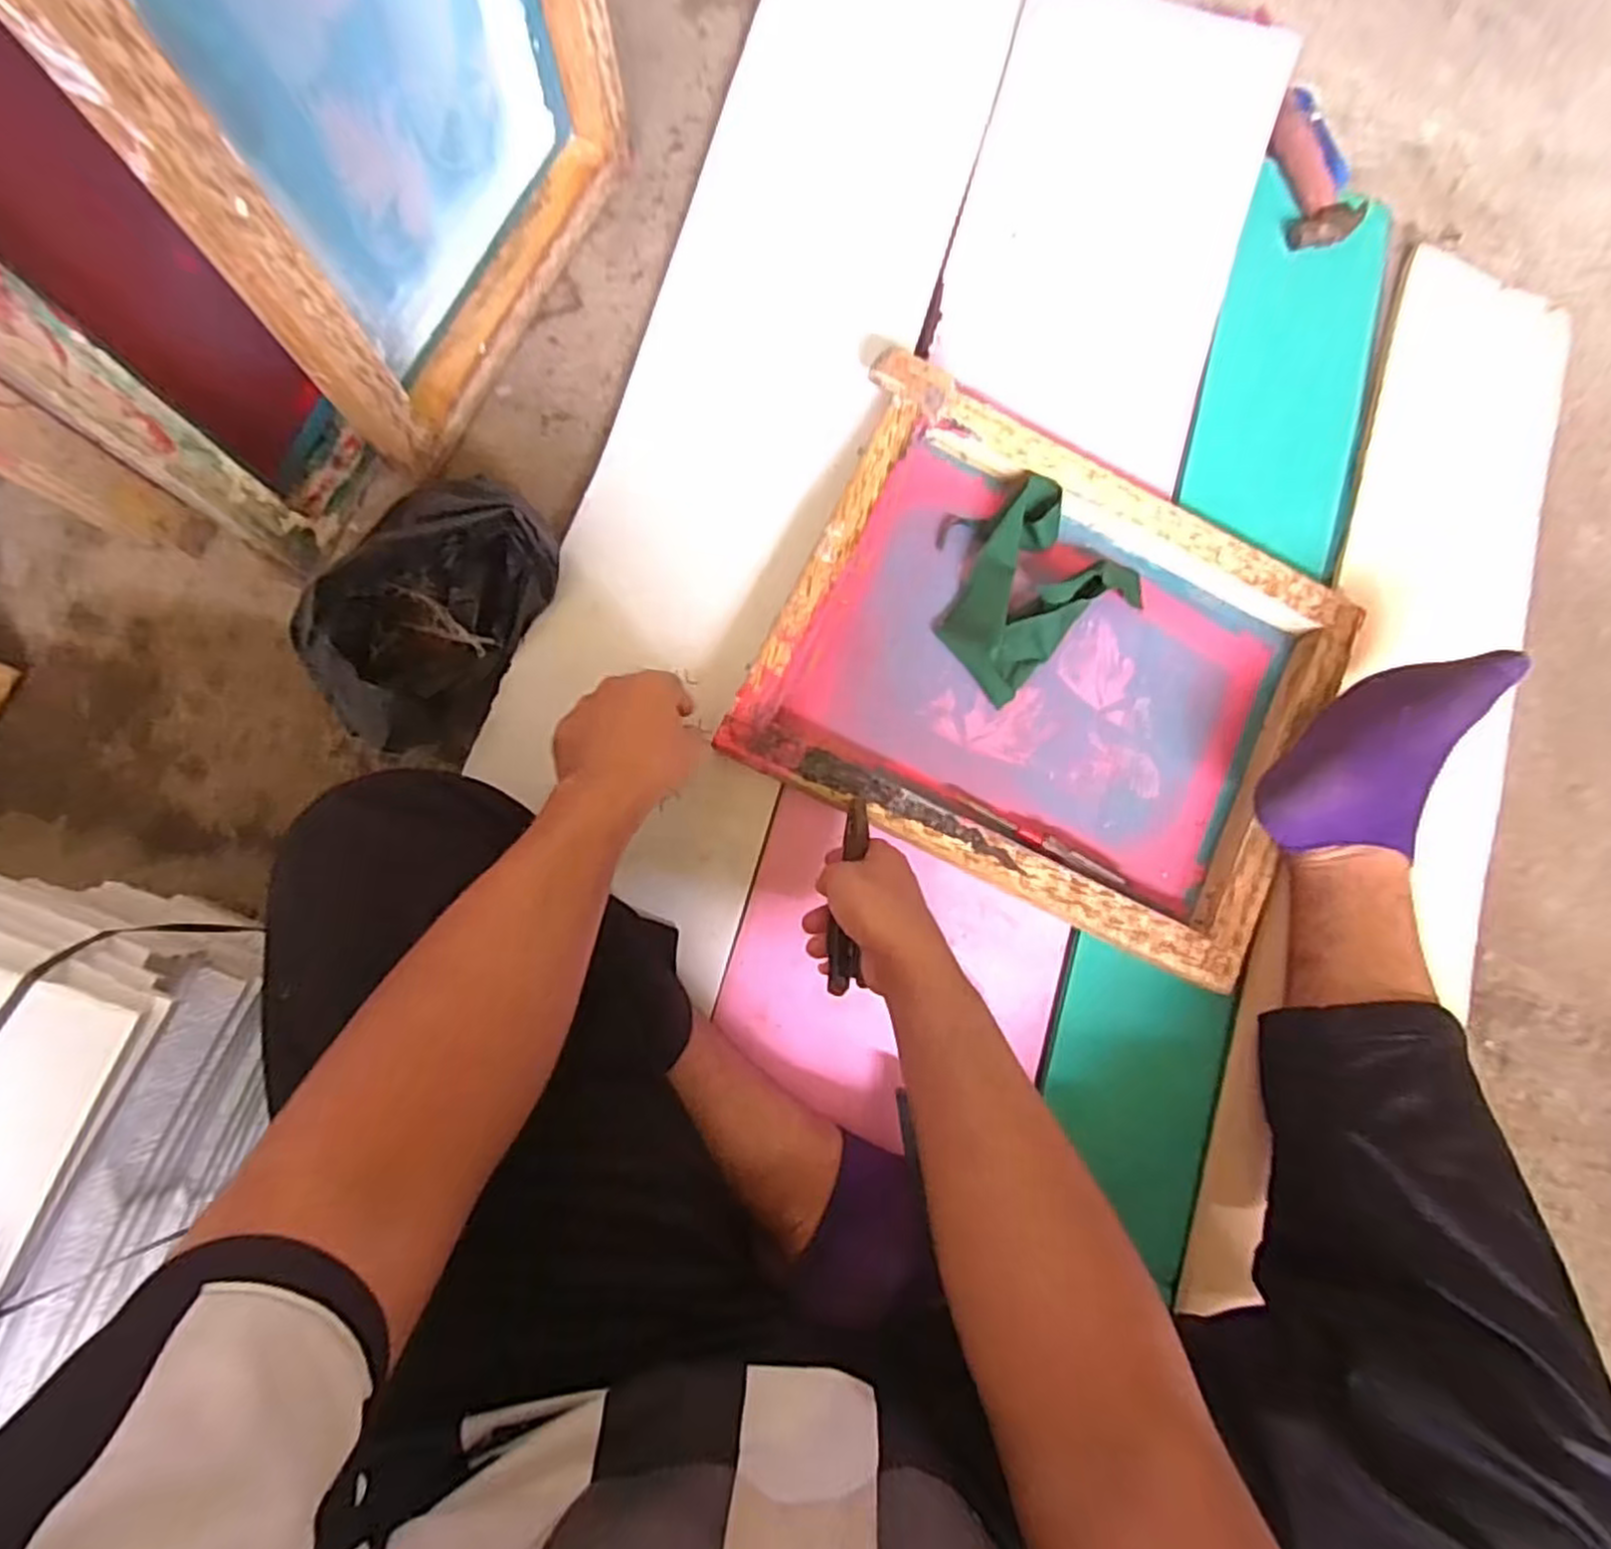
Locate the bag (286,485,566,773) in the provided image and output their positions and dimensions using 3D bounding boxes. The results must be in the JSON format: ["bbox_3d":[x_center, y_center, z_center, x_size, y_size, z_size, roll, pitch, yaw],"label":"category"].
[{"bbox_3d":[-0.281,-0.123,0.577,0.113,0.090,0.207,27,79,-4],"label":"bag"}]

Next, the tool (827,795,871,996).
[{"bbox_3d":[0.034,0.086,0.568,0.019,0.020,0.152,9,67,-4],"label":"tool"}]

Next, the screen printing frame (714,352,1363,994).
[{"bbox_3d":[0.216,-0.093,0.669,0.466,0.043,0.388,25,82,-2],"label":"screen printing frame"}]

